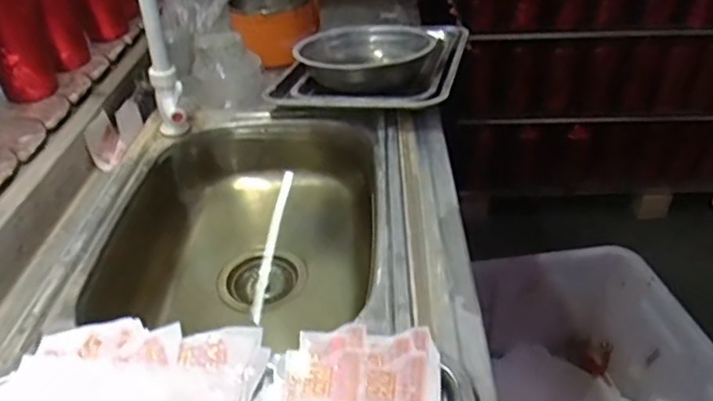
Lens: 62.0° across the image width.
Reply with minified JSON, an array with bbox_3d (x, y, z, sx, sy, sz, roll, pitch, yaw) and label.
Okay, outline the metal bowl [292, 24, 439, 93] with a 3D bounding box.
[{"bbox_3d":[0.015,-0.214,0.869,0.181,0.057,0.182,4,32,-3],"label":"metal bowl"}]

